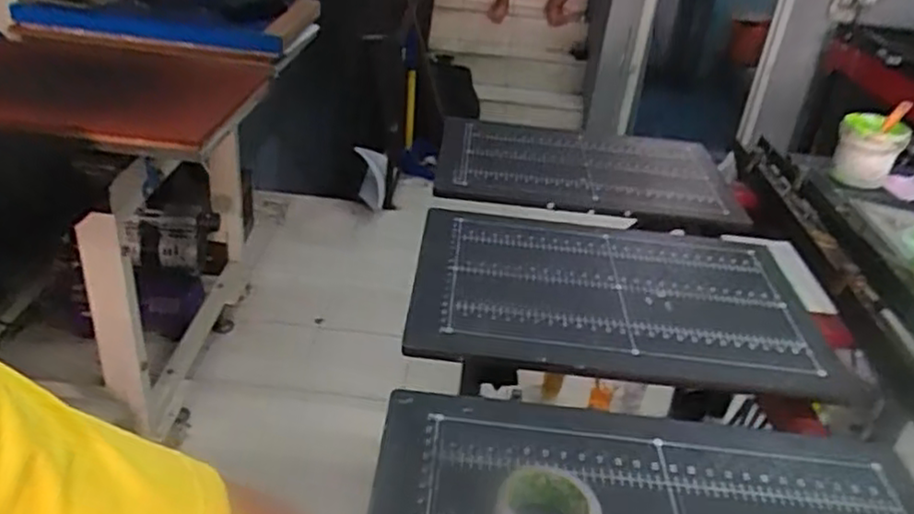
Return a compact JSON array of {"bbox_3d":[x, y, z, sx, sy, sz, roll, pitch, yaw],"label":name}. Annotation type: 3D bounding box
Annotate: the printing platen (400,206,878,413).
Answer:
[{"bbox_3d":[0.240,0.040,1.078,0.598,0.029,0.387,5,31,1],"label":"printing platen"}]

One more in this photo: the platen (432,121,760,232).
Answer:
[{"bbox_3d":[0.261,-0.202,1.493,0.606,0.031,0.433,5,31,2],"label":"platen"}]

